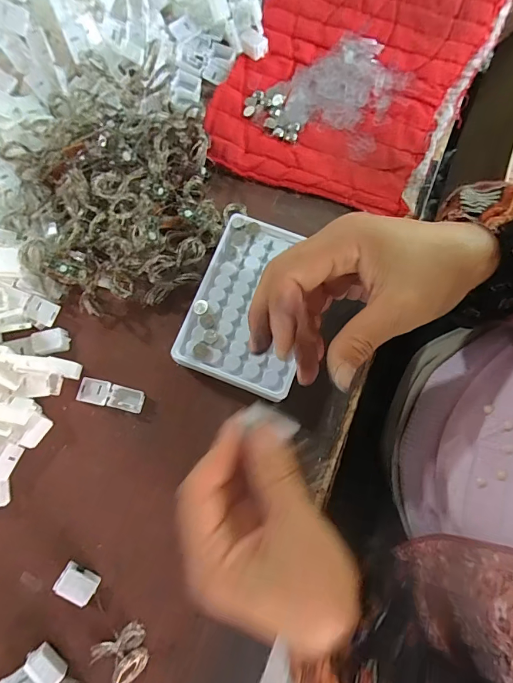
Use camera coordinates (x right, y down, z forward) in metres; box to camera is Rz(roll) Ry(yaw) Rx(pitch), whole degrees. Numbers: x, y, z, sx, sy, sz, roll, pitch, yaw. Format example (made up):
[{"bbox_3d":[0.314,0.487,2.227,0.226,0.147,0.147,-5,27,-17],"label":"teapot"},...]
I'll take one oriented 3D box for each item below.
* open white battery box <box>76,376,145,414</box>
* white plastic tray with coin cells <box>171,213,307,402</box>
[{"bbox_3d":[-0.120,0.044,0.324,0.055,0.009,0.019,13,78,3],"label":"open white battery box"},{"bbox_3d":[-0.002,-0.030,0.313,0.091,0.015,0.130,21,78,0],"label":"white plastic tray with coin cells"}]

